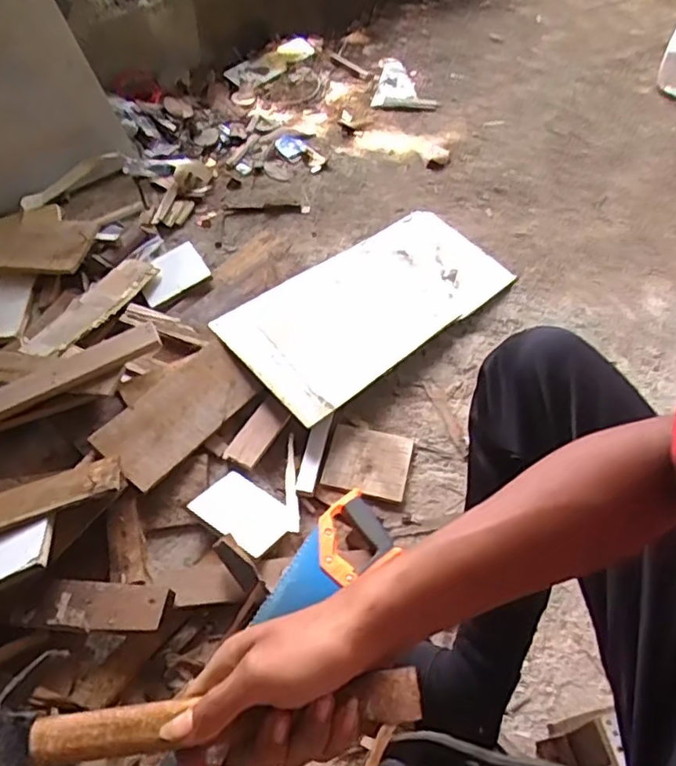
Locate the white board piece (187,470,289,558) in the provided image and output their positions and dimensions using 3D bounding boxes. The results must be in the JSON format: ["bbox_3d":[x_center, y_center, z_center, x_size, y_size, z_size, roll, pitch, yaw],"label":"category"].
[{"bbox_3d":[-0.137,0.190,0.920,0.129,0.009,0.098,34,42,13],"label":"white board piece"}]

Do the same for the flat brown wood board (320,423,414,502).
[{"bbox_3d":[0.050,0.125,1.009,0.131,0.012,0.112,14,57,2],"label":"flat brown wood board"}]

